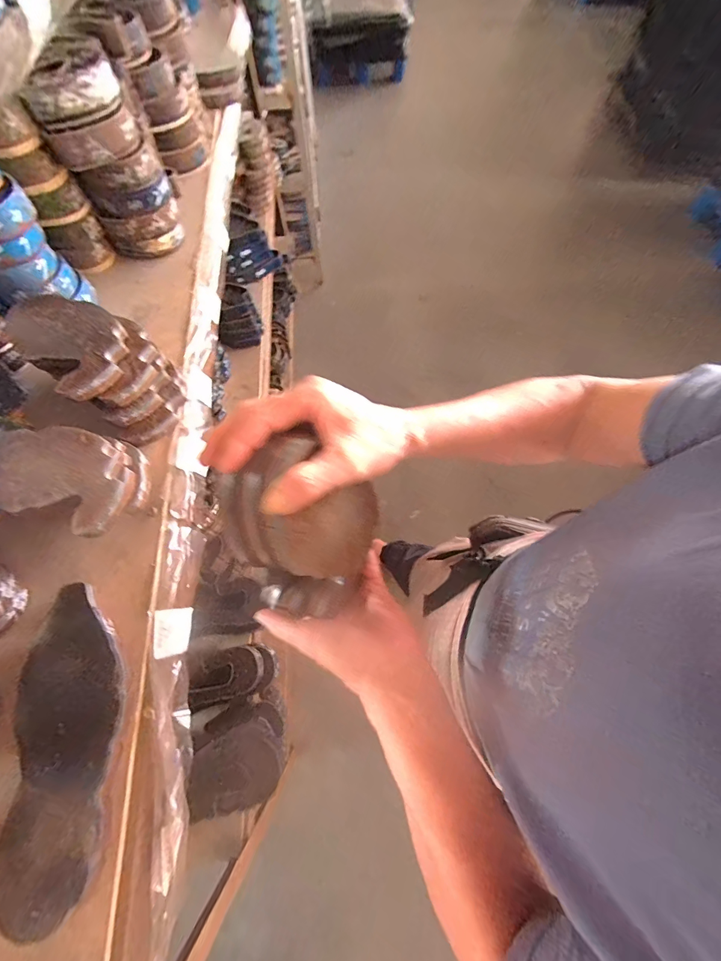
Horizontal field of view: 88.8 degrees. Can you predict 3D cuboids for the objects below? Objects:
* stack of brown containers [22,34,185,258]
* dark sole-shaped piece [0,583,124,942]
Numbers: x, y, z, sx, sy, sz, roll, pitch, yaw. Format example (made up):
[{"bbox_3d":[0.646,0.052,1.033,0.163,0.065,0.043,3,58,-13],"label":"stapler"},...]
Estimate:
[{"bbox_3d":[-0.367,-0.483,0.561,0.134,0.217,0.137,-22,70,-8],"label":"stack of brown containers"},{"bbox_3d":[-0.290,0.251,0.364,0.095,0.021,0.274,-3,69,-1],"label":"dark sole-shaped piece"}]

